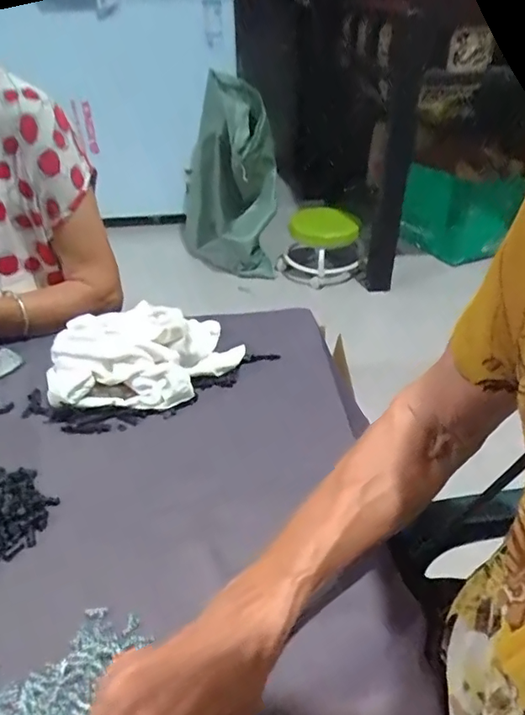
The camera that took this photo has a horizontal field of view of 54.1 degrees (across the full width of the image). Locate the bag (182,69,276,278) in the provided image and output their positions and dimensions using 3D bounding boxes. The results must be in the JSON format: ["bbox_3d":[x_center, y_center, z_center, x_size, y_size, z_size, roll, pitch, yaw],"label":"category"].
[{"bbox_3d":[-0.113,-0.598,1.804,0.280,0.603,0.377,-20,40,-26],"label":"bag"}]

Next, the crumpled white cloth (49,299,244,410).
[{"bbox_3d":[-0.129,-0.010,0.586,0.210,0.068,0.144,-4,36,-6],"label":"crumpled white cloth"}]

